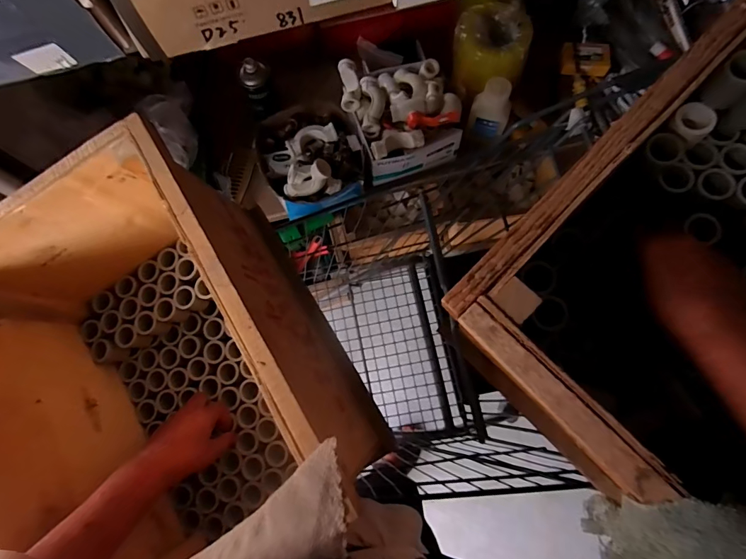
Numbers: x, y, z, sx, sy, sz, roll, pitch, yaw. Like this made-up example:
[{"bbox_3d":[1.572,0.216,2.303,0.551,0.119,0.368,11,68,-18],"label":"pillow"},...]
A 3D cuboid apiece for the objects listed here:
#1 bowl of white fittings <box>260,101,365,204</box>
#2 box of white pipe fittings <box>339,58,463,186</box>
[{"bbox_3d":[-0.123,-0.261,0.781,0.200,0.110,0.215,0,78,1],"label":"bowl of white fittings"},{"bbox_3d":[0.056,-0.341,0.818,0.197,0.098,0.220,-20,78,-3],"label":"box of white pipe fittings"}]

